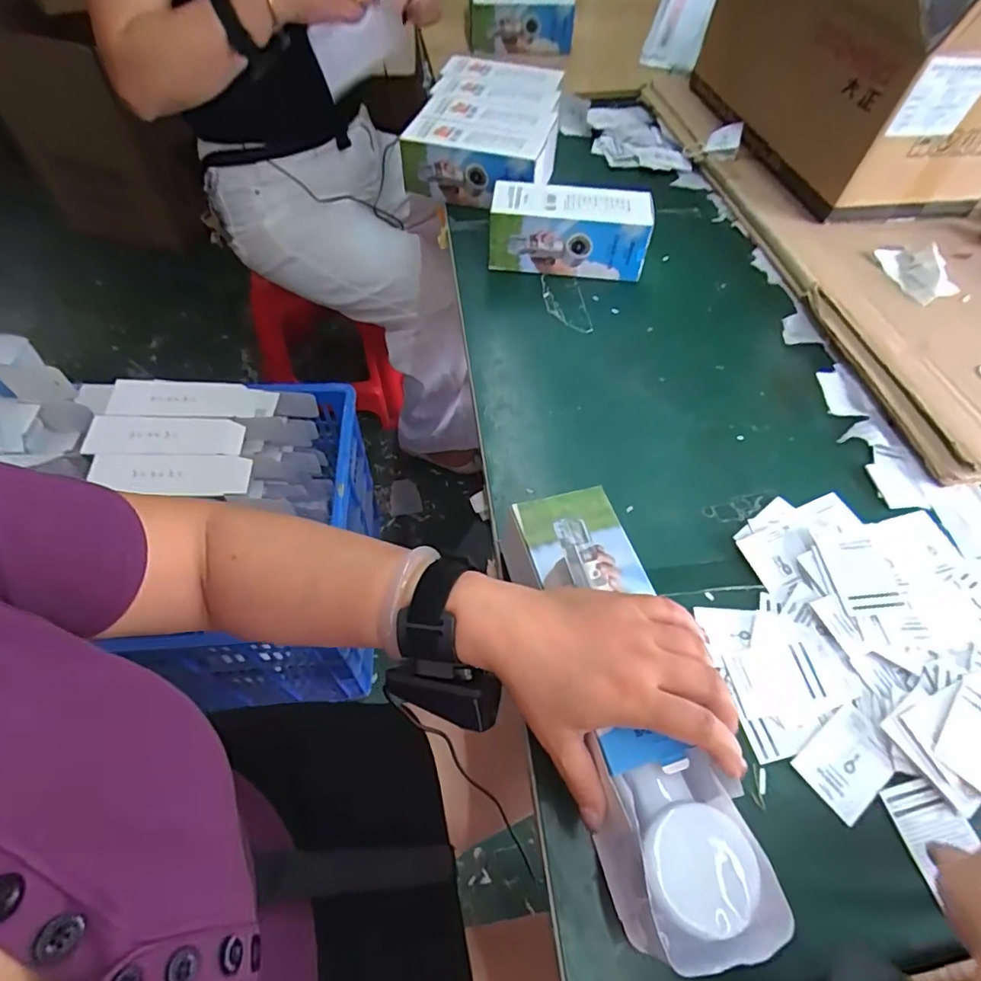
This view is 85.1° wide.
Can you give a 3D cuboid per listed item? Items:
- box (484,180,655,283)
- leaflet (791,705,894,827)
[{"bbox_3d":[0.092,-0.305,0.634,0.182,0.076,0.076,9,56,3],"label":"box"},{"bbox_3d":[0.238,0.181,0.356,0.061,0.006,0.045,-31,63,-21],"label":"leaflet"}]

